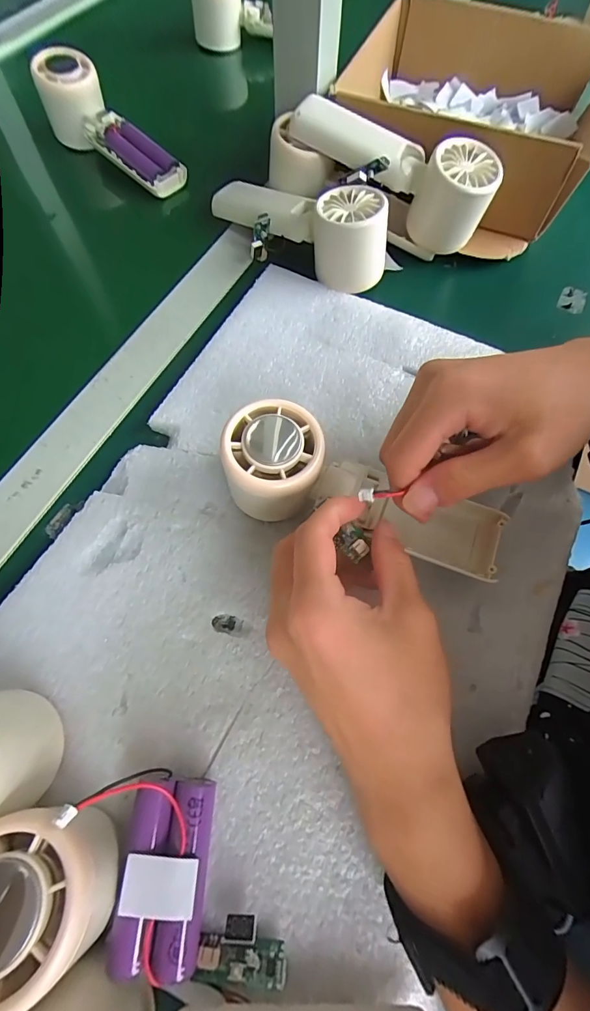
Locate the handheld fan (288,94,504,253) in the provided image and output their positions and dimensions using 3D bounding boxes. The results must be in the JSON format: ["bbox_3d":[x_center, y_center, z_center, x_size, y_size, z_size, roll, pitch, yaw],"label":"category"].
[{"bbox_3d":[0.076,-0.263,0.339,0.164,0.064,0.059,30,70,11],"label":"handheld fan"}]

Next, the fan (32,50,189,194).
[{"bbox_3d":[-0.174,-0.360,0.405,0.157,0.053,0.048,40,73,1],"label":"fan"}]

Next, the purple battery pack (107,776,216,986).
[{"bbox_3d":[-0.057,0.160,0.182,0.038,0.025,0.066,5,67,1],"label":"purple battery pack"}]

